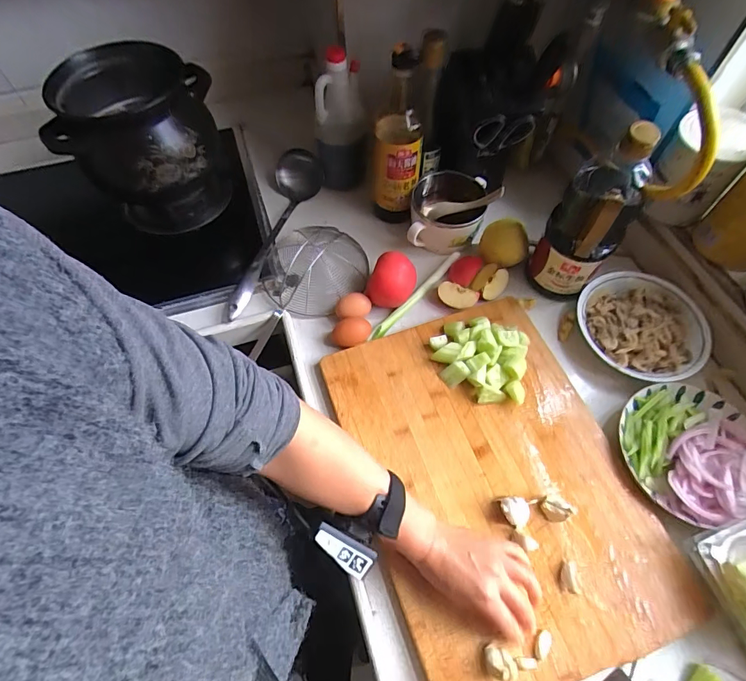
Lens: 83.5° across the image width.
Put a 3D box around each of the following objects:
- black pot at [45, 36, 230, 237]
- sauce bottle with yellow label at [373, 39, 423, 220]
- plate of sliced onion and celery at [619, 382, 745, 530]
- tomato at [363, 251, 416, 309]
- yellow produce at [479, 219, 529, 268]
[{"bbox_3d":[-0.355,-0.301,0.679,0.192,0.235,0.170,4,62,3],"label":"black pot"},{"bbox_3d":[0.038,-0.300,0.637,0.073,0.271,0.063,6,62,3],"label":"sauce bottle with yellow label"},{"bbox_3d":[0.403,0.131,0.518,0.159,0.044,0.163,0,61,0],"label":"plate of sliced onion and celery"},{"bbox_3d":[0.030,-0.088,0.632,0.064,0.067,0.064,22,64,12],"label":"tomato"},{"bbox_3d":[0.209,-0.155,0.661,0.074,0.062,0.059,24,64,13],"label":"yellow produce"}]

